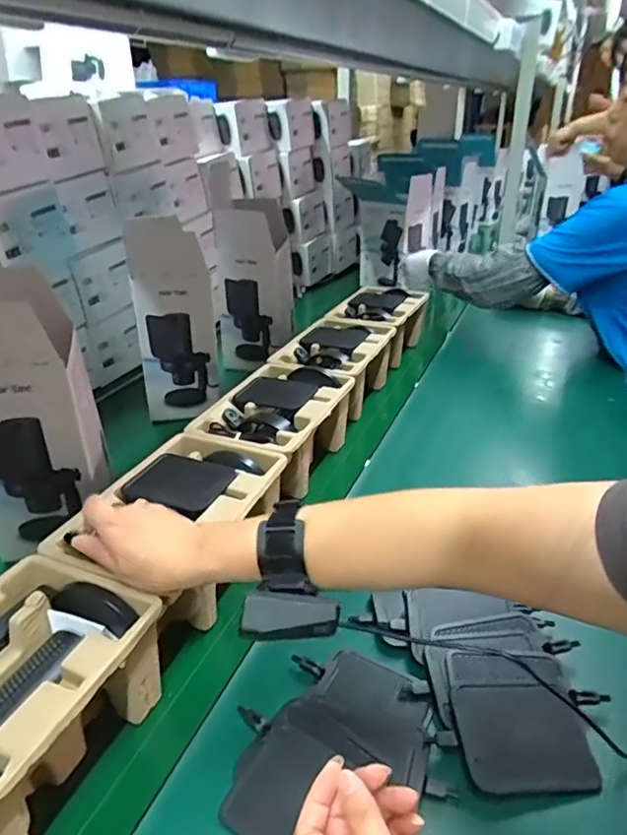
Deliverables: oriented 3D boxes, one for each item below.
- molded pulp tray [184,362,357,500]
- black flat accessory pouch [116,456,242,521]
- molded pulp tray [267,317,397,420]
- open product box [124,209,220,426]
[{"bbox_3d":[-0.046,0.018,0.774,0.153,0.101,0.238,9,30,20],"label":"molded pulp tray"},{"bbox_3d":[-0.141,0.066,0.591,0.101,0.007,0.088,6,29,15],"label":"black flat accessory pouch"},{"bbox_3d":[0.035,-0.082,0.948,0.150,0.095,0.227,9,30,20],"label":"molded pulp tray"},{"bbox_3d":[-0.218,-0.156,0.895,0.120,0.291,0.114,-8,29,-12],"label":"open product box"}]

